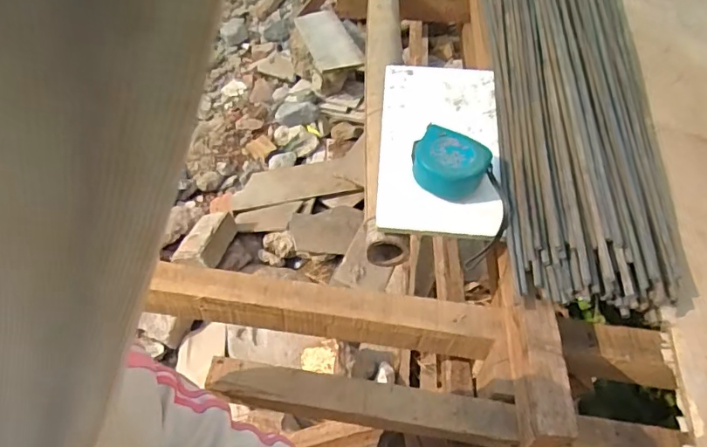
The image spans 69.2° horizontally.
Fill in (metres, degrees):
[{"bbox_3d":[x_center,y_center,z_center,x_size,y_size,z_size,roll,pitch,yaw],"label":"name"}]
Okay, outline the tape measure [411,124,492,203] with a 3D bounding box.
[{"bbox_3d":[0.105,-0.065,0.560,0.083,0.036,0.076,18,54,15],"label":"tape measure"}]

